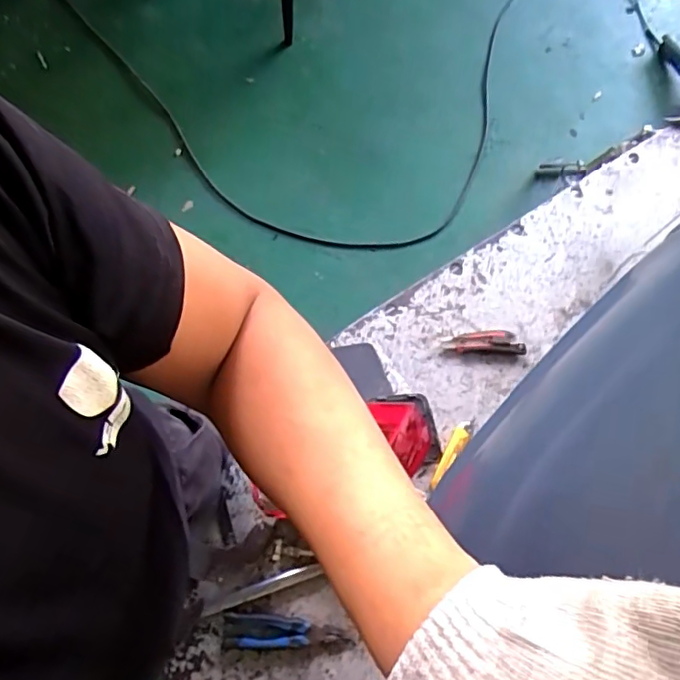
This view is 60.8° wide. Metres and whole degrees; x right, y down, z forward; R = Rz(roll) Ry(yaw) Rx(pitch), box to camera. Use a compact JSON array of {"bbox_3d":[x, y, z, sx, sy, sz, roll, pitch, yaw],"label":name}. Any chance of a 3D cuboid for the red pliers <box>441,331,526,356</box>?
[{"bbox_3d":[0.264,0.004,1.051,0.150,0.017,0.037,3,77,-2],"label":"red pliers"}]

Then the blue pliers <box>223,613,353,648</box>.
[{"bbox_3d":[-0.080,0.463,0.918,0.192,0.018,0.047,3,77,-2],"label":"blue pliers"}]

